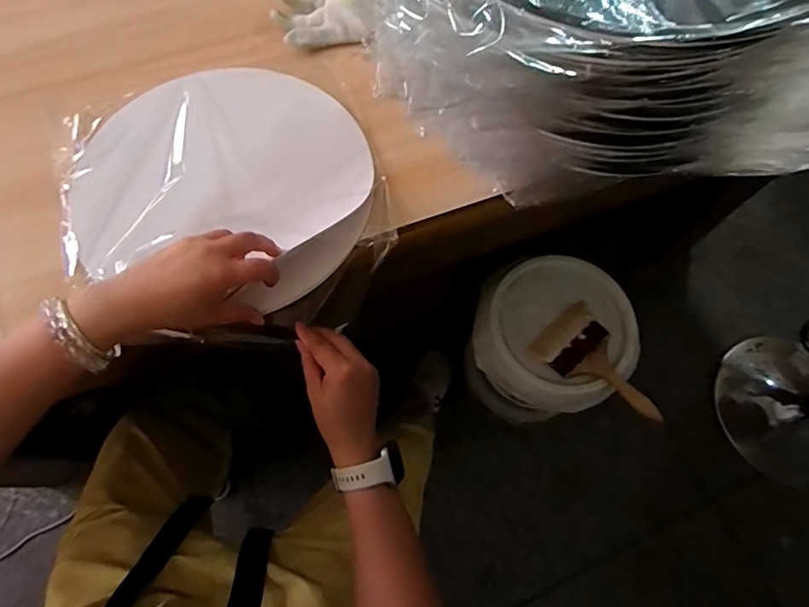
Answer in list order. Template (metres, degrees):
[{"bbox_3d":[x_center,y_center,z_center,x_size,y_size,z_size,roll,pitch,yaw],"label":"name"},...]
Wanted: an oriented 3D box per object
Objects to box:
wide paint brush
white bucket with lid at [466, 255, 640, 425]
[{"bbox_3d":[0.315,0.109,0.781,0.119,0.025,0.210,-38,74,-14],"label":"wide paint brush"},{"bbox_3d":[0.257,0.085,0.918,0.258,0.248,0.248,0,69,-1],"label":"white bucket with lid"}]

